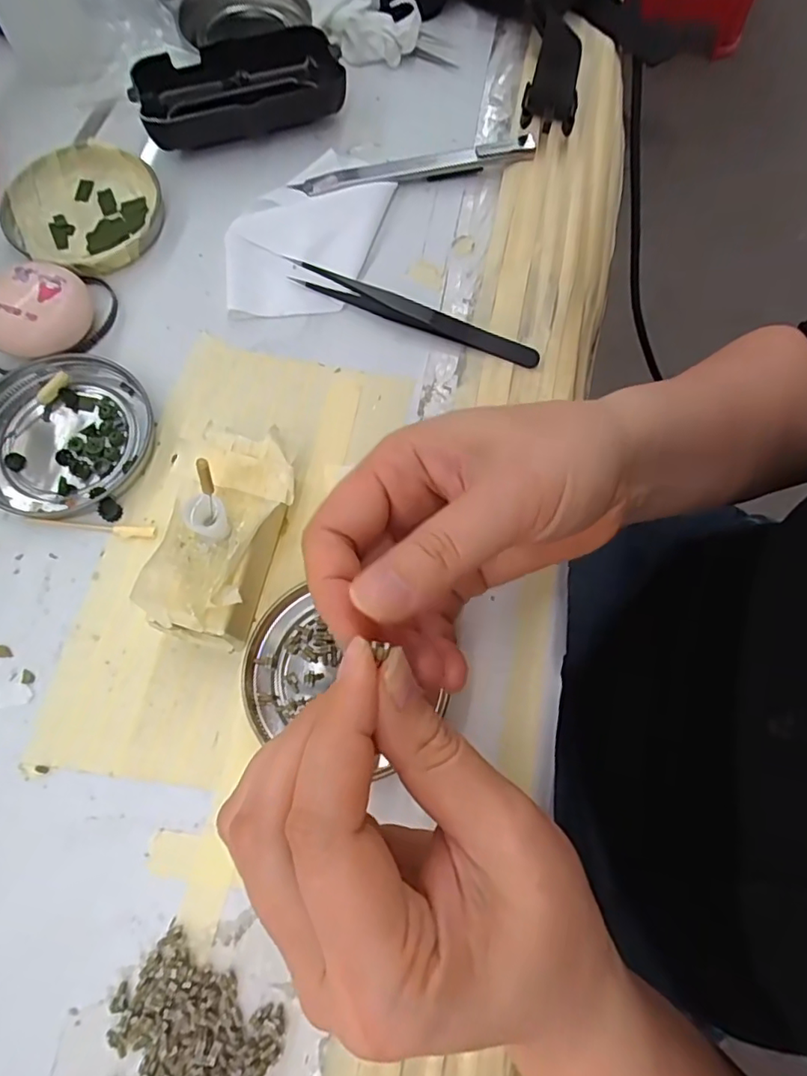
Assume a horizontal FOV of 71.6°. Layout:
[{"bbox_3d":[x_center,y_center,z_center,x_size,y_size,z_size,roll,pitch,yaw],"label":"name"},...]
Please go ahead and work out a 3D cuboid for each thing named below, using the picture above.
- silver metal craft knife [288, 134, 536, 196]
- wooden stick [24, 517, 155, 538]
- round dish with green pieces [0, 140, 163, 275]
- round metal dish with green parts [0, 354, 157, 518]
[{"bbox_3d":[0.006,-0.203,0.304,0.129,0.009,0.015,-11,73,-5],"label":"silver metal craft knife"},{"bbox_3d":[-0.136,-0.005,0.242,0.056,0.004,0.006,4,72,-1],"label":"wooden stick"},{"bbox_3d":[-0.166,-0.173,0.292,0.076,0.010,0.082,1,73,-2],"label":"round dish with green pieces"},{"bbox_3d":[-0.155,-0.048,0.254,0.077,0.008,0.075,1,73,-2],"label":"round metal dish with green parts"}]

